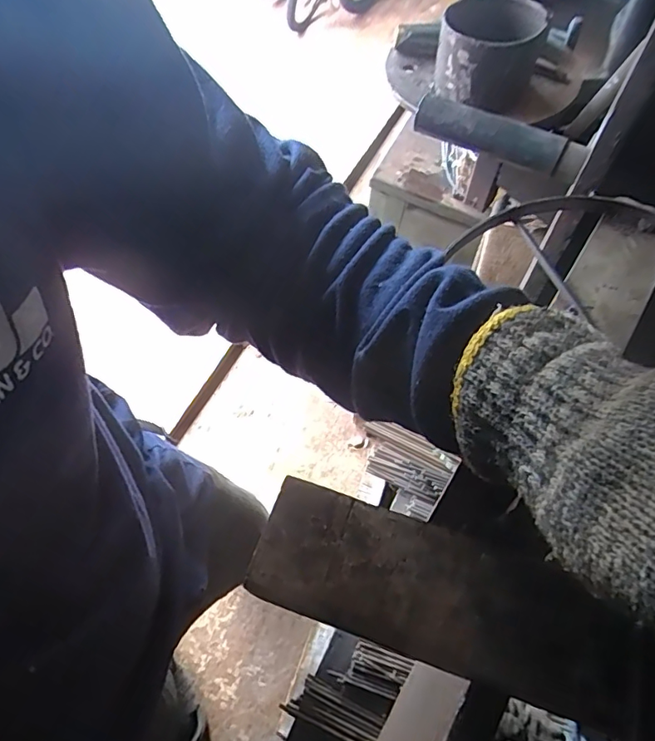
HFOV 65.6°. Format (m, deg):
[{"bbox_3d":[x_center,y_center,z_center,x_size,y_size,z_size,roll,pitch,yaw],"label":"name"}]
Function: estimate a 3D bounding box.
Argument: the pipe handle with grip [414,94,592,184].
[{"bbox_3d":[0.156,-0.212,0.467,0.154,0.041,0.032,26,62,15],"label":"pipe handle with grip"}]

